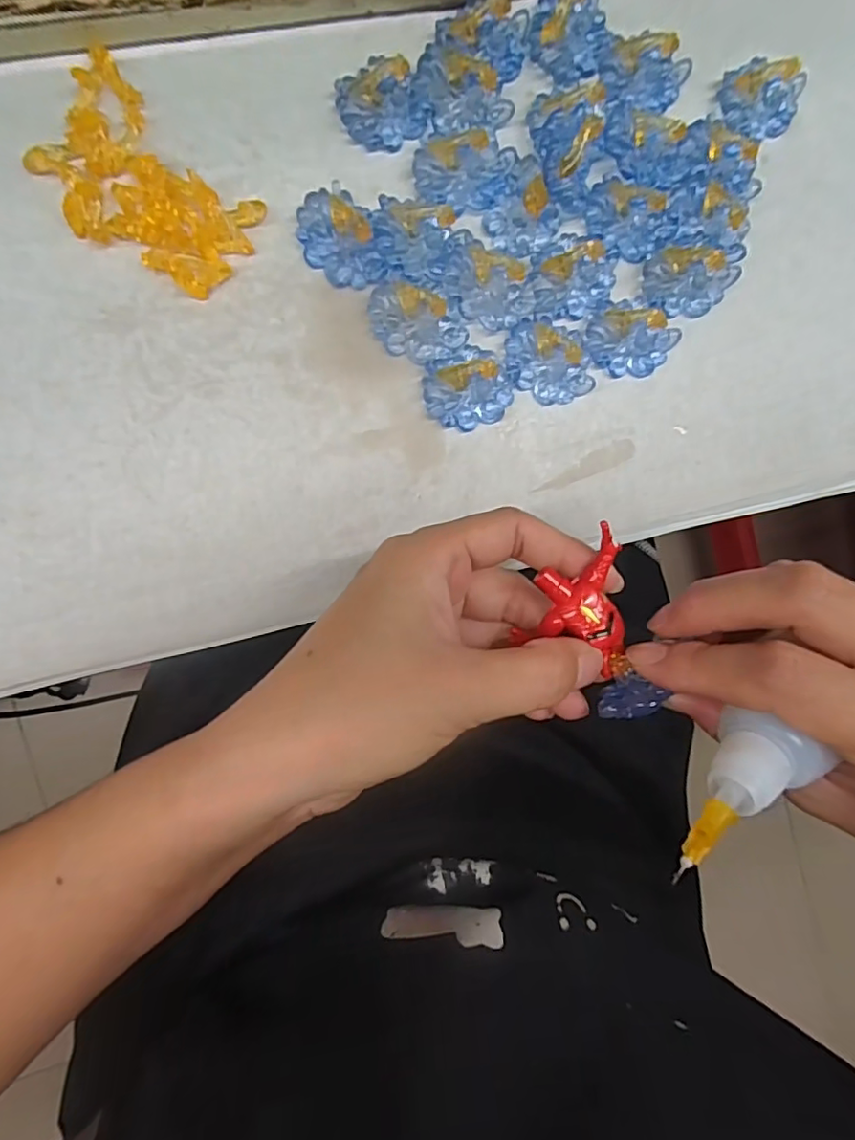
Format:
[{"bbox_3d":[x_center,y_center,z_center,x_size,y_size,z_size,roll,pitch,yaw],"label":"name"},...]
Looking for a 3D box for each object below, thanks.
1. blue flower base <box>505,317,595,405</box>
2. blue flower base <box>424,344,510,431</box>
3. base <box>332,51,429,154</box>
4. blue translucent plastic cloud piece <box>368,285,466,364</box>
[{"bbox_3d":[0.049,-0.084,0.228,0.034,0.005,0.032,0,92,-8],"label":"blue flower base"},{"bbox_3d":[0.016,-0.071,0.223,0.034,0.007,0.029,-22,95,-7],"label":"blue flower base"},{"bbox_3d":[-0.018,-0.176,0.215,0.030,0.008,0.028,-28,96,-6],"label":"base"},{"bbox_3d":[-0.005,-0.096,0.219,0.029,0.005,0.033,-32,96,-6],"label":"blue translucent plastic cloud piece"}]

